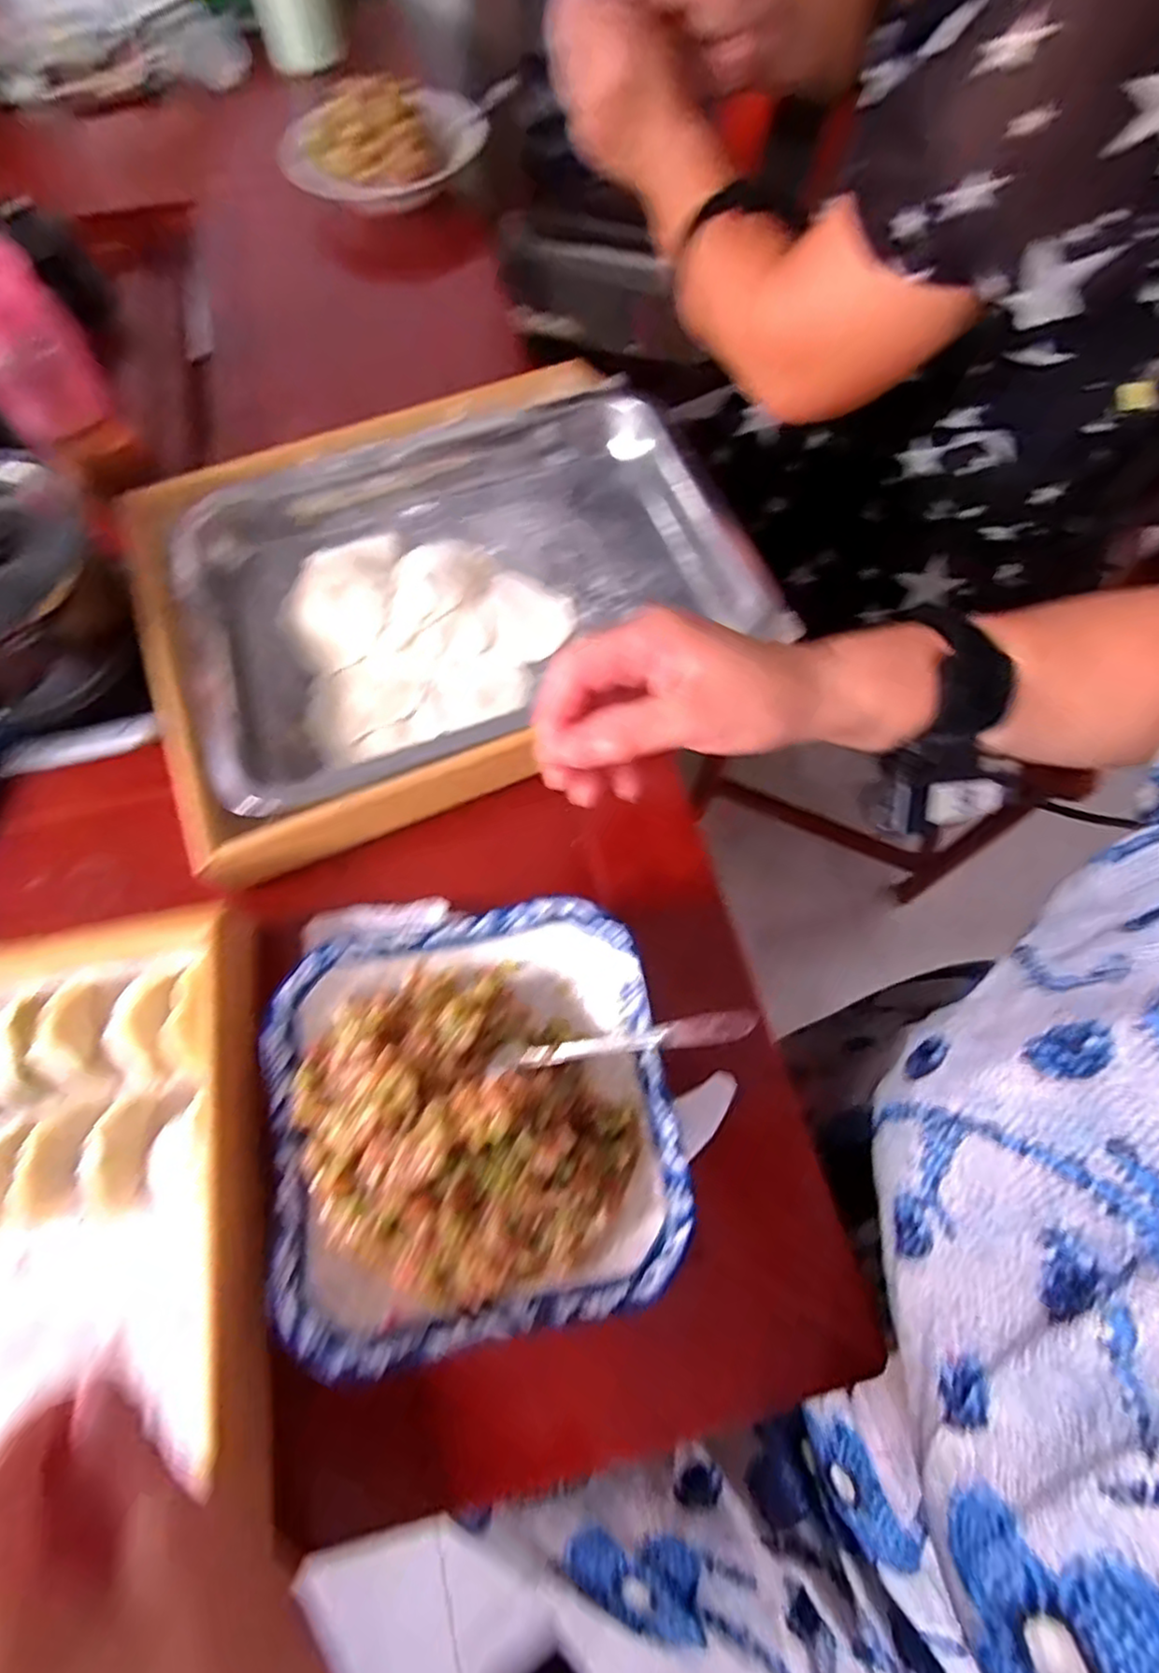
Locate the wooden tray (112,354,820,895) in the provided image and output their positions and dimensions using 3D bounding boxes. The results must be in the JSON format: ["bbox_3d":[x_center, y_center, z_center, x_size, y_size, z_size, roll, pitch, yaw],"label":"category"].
[{"bbox_3d":[-0.088,-0.168,0.458,0.374,0.045,0.299,-23,70,-11],"label":"wooden tray"}]

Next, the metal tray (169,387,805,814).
[{"bbox_3d":[-0.078,-0.167,0.461,0.361,0.046,0.262,-25,70,-12],"label":"metal tray"}]

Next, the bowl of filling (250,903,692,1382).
[{"bbox_3d":[-0.050,0.124,0.317,0.179,0.053,0.177,1,67,-2],"label":"bowl of filling"}]

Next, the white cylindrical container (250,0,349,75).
[{"bbox_3d":[-0.308,-0.911,0.756,0.084,0.091,0.089,-14,68,-7],"label":"white cylindrical container"}]

